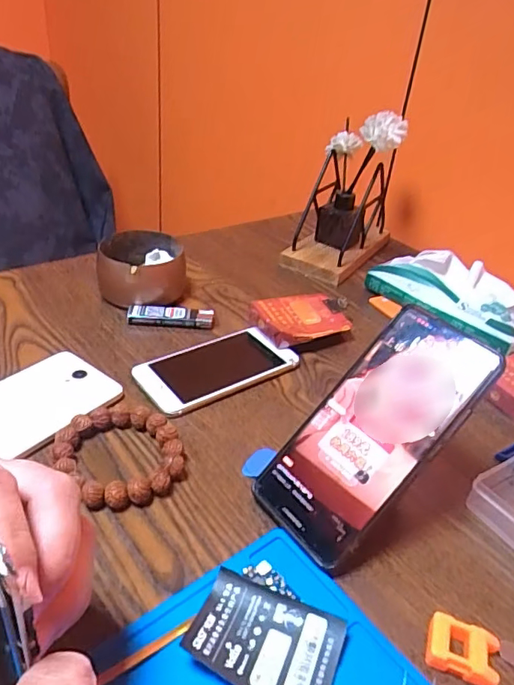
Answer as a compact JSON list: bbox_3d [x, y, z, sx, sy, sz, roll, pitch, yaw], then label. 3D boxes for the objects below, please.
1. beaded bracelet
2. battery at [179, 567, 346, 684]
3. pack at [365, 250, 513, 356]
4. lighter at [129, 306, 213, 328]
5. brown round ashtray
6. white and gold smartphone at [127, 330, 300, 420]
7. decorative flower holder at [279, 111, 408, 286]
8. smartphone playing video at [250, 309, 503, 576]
[{"bbox_3d":[-0.092,0.075,0.364,0.084,0.015,0.076,32,42,32],"label":"beaded bracelet"},{"bbox_3d":[0.004,0.149,0.268,0.074,0.008,0.051,19,37,15],"label":"battery"},{"bbox_3d":[0.202,-0.050,0.562,0.078,0.048,0.170,-25,45,-37],"label":"pack"},{"bbox_3d":[-0.082,-0.024,0.508,0.078,0.012,0.018,4,34,-3],"label":"lighter"},{"bbox_3d":[-0.116,-0.073,0.543,0.084,0.049,0.084,-2,35,-12],"label":"brown round ashtray"},{"bbox_3d":[-0.035,0.020,0.455,0.128,0.009,0.070,-21,43,-34],"label":"white and gold smartphone"},{"bbox_3d":[0.110,-0.178,0.628,0.090,0.166,0.158,22,38,22],"label":"decorative flower holder"},{"bbox_3d":[0.072,0.053,0.331,0.163,0.010,0.072,-48,51,-3],"label":"smartphone playing video"}]

